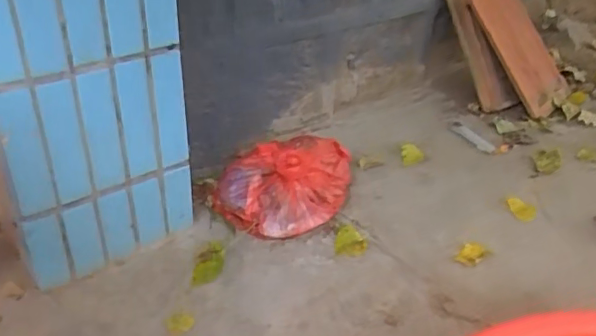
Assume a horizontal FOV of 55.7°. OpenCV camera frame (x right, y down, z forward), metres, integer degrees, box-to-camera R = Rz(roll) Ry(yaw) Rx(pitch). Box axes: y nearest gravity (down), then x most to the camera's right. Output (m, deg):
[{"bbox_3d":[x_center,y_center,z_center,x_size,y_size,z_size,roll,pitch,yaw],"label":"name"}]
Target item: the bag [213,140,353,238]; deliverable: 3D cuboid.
[{"bbox_3d":[-0.017,0.017,1.100,0.204,0.111,0.259,25,41,30],"label":"bag"}]

